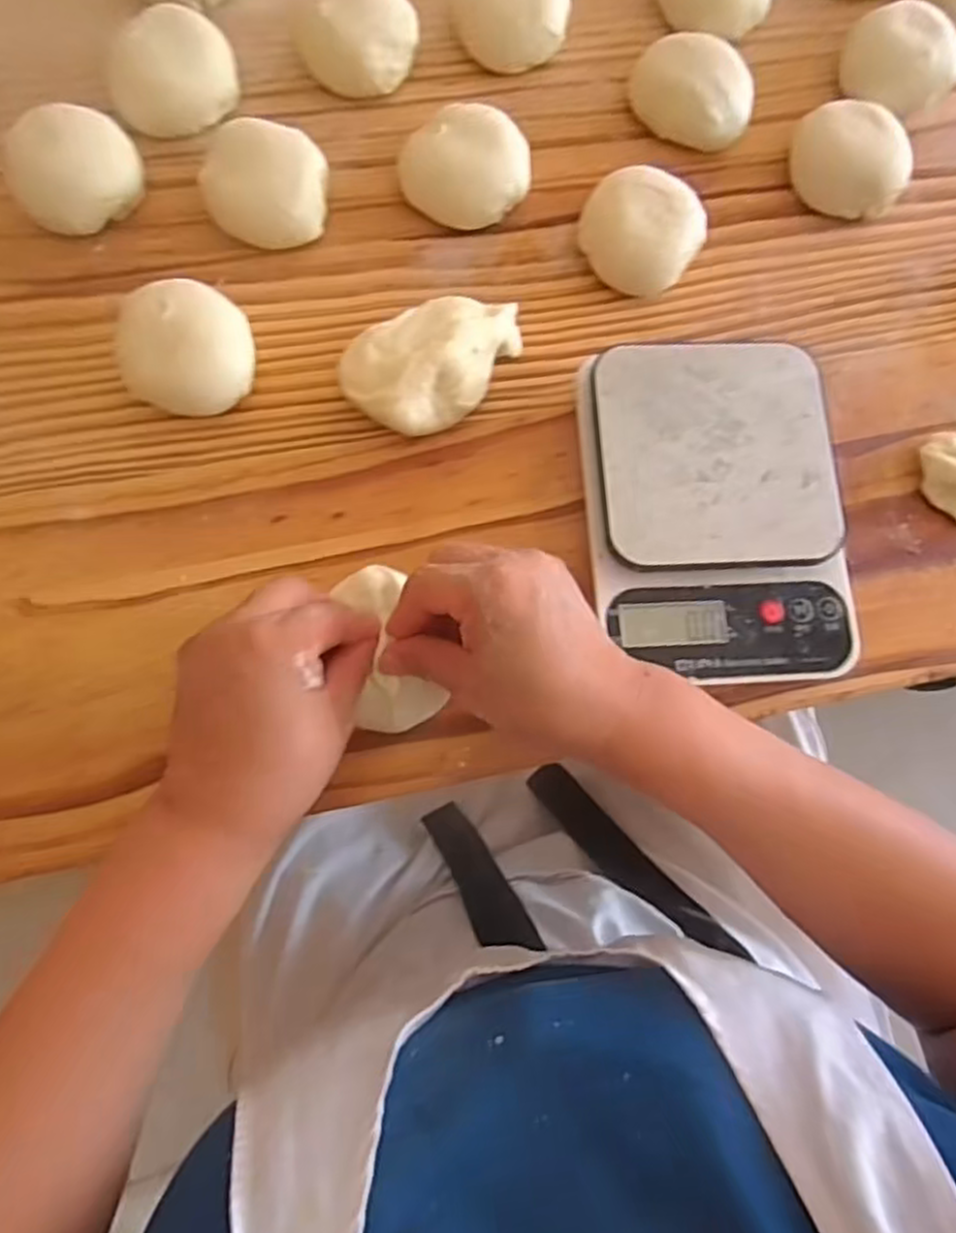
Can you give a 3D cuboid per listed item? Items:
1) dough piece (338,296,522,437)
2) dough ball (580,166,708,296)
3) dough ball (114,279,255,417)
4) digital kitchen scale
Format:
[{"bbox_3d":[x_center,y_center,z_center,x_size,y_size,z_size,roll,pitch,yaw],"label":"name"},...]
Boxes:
[{"bbox_3d":[-0.020,-0.130,0.394,0.096,0.028,0.056,-28,84,-7],"label":"dough piece"},{"bbox_3d":[0.088,-0.209,0.417,0.063,0.028,0.057,28,80,1],"label":"dough ball"},{"bbox_3d":[-0.147,-0.136,0.390,0.061,0.032,0.061,1,77,-4],"label":"dough ball"},{"bbox_3d":[0.120,-0.051,0.392,0.126,0.035,0.168,-4,81,-4],"label":"digital kitchen scale"}]

